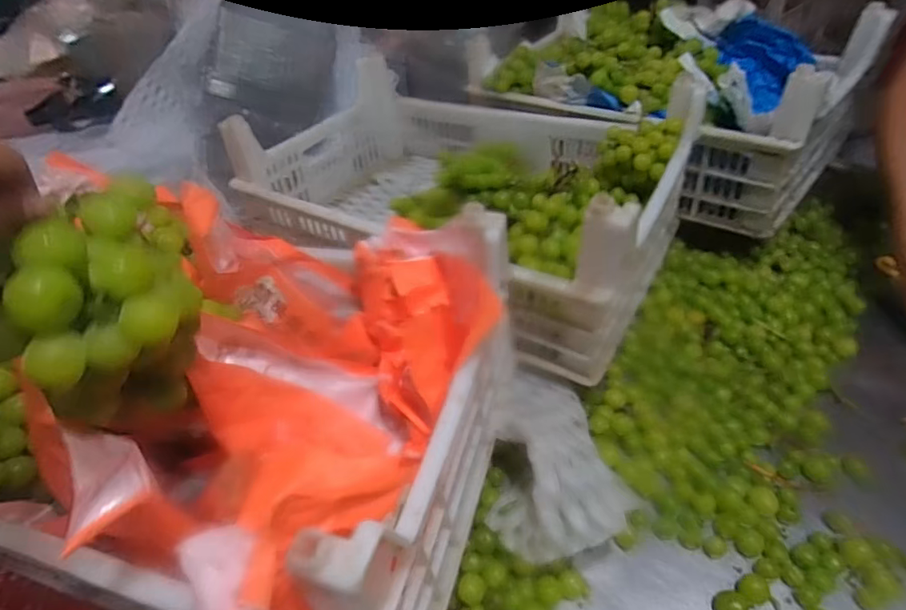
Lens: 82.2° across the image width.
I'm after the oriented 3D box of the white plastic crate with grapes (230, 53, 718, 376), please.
[{"bbox_3d":[0.012,-0.183,0.766,0.578,0.229,0.386,21,49,28],"label":"white plastic crate with grapes"}]

